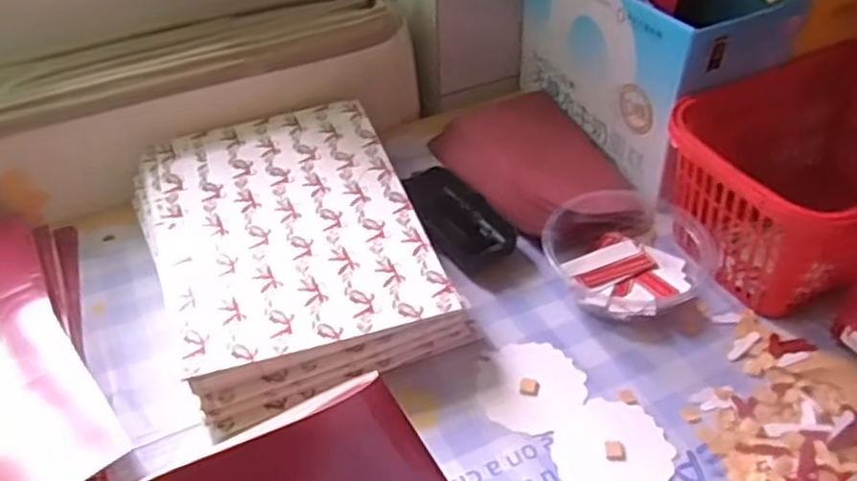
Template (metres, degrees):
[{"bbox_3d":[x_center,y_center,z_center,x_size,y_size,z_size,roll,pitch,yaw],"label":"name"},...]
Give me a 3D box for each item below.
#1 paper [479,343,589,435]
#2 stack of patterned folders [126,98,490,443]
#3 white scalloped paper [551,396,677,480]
[{"bbox_3d":[0.065,0.095,0.479,0.067,0.005,0.063,-32,51,-30],"label":"paper"},{"bbox_3d":[-0.103,0.001,0.546,0.187,0.056,0.264,-18,45,-18],"label":"stack of patterned folders"},{"bbox_3d":[0.111,0.125,0.439,0.067,0.005,0.067,31,51,30],"label":"white scalloped paper"}]

